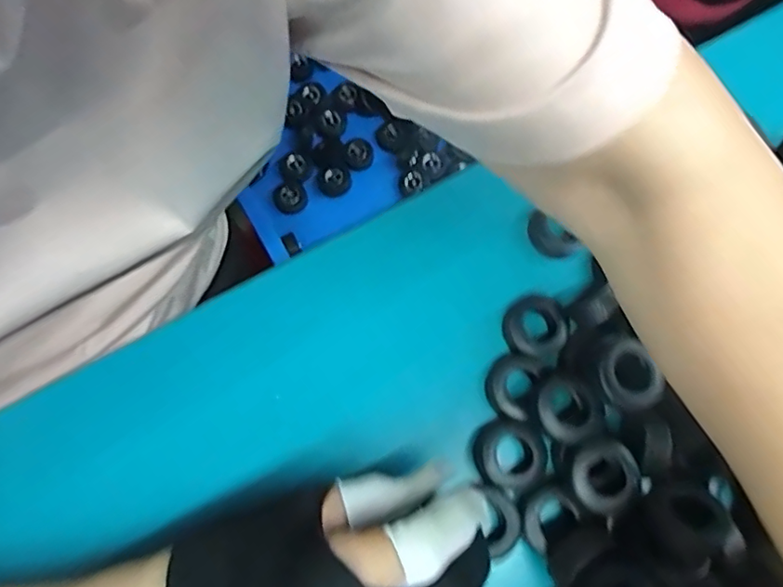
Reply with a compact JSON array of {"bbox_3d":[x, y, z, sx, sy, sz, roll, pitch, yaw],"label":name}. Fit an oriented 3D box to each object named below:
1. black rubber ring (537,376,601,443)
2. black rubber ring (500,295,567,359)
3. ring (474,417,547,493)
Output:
[{"bbox_3d":[0.094,0.063,0.292,0.031,0.013,0.034,0,73,-1],"label":"black rubber ring"},{"bbox_3d":[0.086,0.020,0.321,0.036,0.011,0.036,0,73,-1],"label":"black rubber ring"},{"bbox_3d":[0.065,0.089,0.297,0.038,0.012,0.036,0,73,-1],"label":"ring"}]

